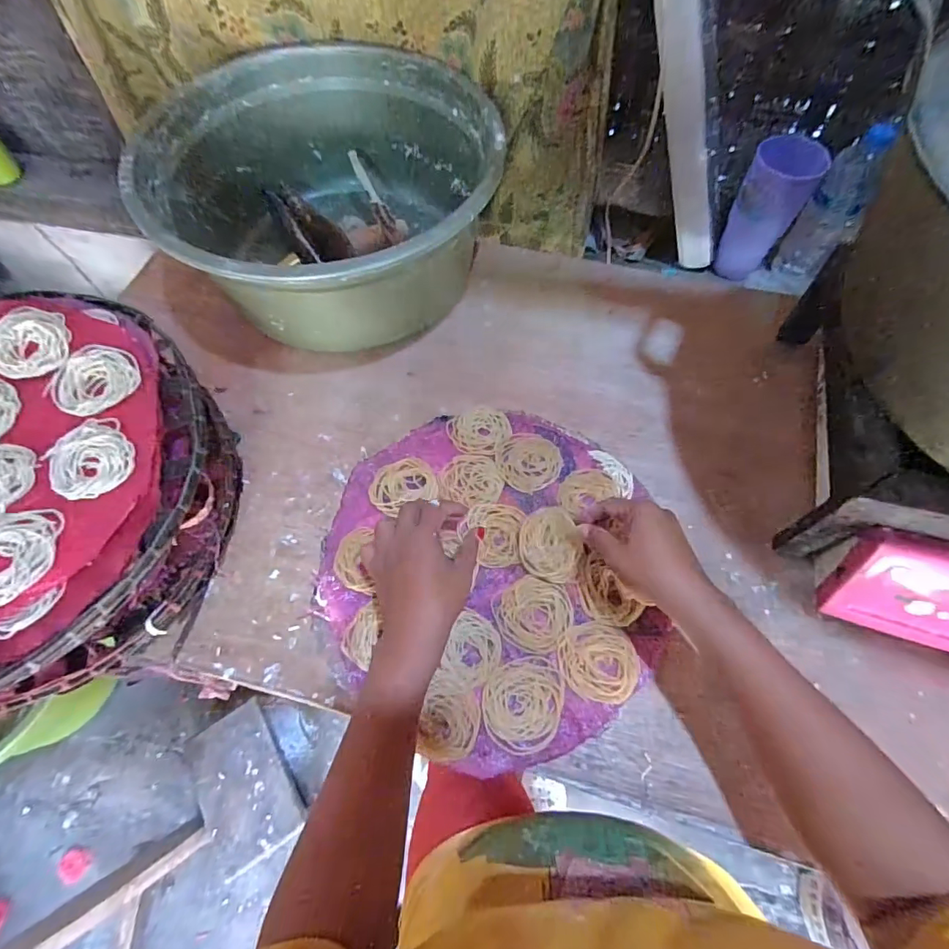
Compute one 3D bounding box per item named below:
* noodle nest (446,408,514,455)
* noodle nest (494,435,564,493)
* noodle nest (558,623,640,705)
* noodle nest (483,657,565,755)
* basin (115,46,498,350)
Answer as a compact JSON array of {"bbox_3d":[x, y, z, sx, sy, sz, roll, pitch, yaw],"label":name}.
[{"bbox_3d":[0.005,-0.053,0.557,0.068,0.013,0.070,-1,63,1],"label":"noodle nest"},{"bbox_3d":[0.061,-0.015,0.531,0.069,0.006,0.069,-1,63,1],"label":"noodle nest"},{"bbox_3d":[0.114,0.173,0.442,0.070,0.012,0.066,0,63,2],"label":"noodle nest"},{"bbox_3d":[0.044,0.204,0.427,0.070,0.011,0.075,0,63,2],"label":"noodle nest"},{"bbox_3d":[-0.175,-0.340,0.613,0.398,0.182,0.388,-1,63,1],"label":"basin"}]

